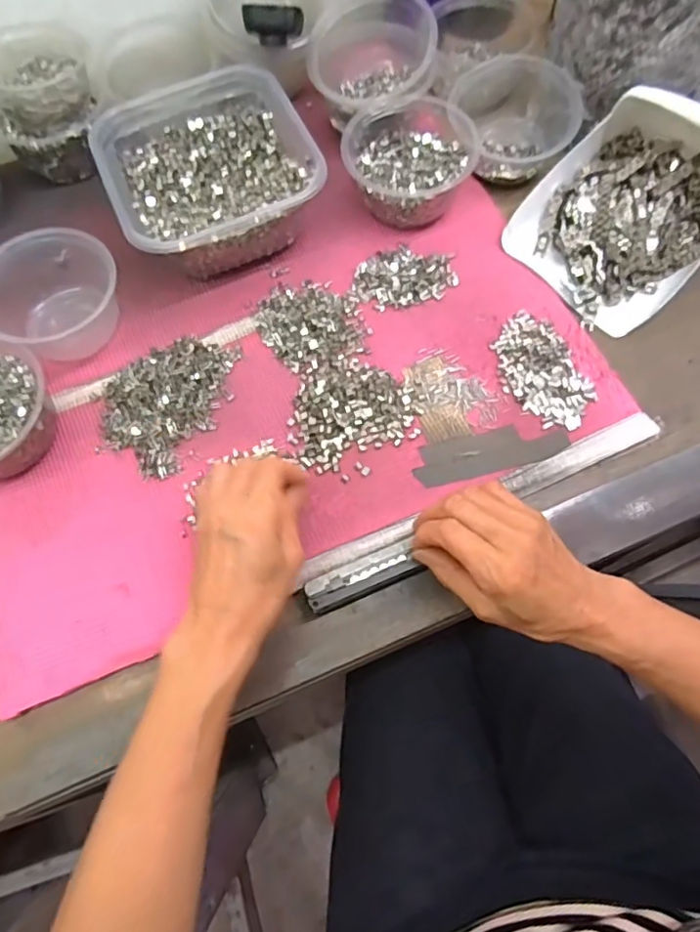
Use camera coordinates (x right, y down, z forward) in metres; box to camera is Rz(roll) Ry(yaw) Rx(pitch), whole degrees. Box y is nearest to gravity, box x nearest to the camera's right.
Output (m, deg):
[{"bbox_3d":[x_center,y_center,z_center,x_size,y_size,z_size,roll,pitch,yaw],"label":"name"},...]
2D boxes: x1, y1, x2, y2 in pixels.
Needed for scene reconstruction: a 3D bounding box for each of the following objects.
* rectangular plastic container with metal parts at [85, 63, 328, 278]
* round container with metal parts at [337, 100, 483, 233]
[{"bbox_3d":[-0.126,-0.265,0.523,0.169,0.075,0.177,-24,72,-6],"label":"rectangular plastic container with metal parts"},{"bbox_3d":[0.052,-0.279,0.530,0.112,0.055,0.118,-1,71,2],"label":"round container with metal parts"}]

